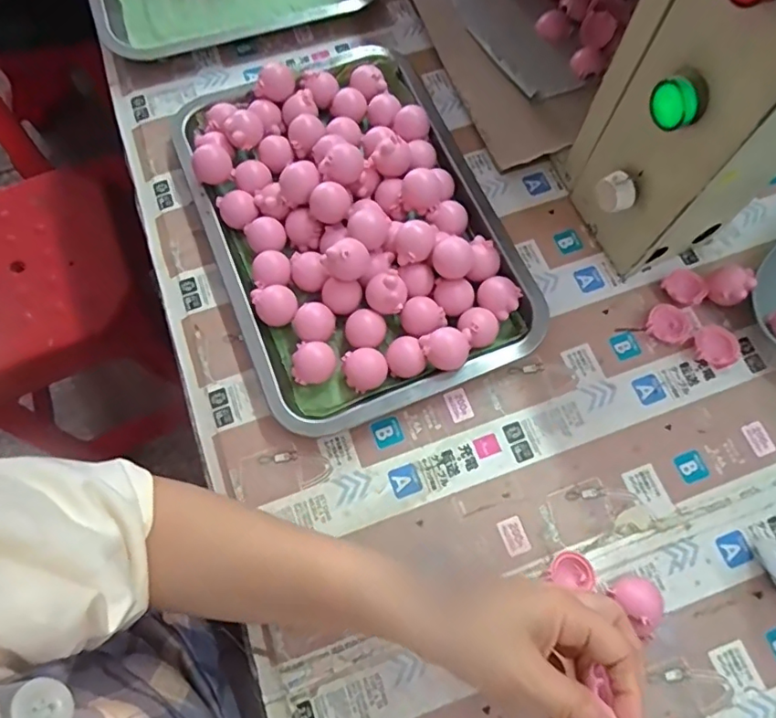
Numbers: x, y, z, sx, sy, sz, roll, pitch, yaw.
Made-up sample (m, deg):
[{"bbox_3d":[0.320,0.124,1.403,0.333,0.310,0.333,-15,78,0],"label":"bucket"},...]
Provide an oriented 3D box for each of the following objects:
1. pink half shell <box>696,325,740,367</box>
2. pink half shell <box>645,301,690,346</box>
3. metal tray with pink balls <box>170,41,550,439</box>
[{"bbox_3d":[0.244,-0.008,0.404,0.031,0.012,0.032,-2,71,1],"label":"pink half shell"},{"bbox_3d":[0.210,-0.026,0.410,0.032,0.014,0.029,16,72,7],"label":"pink half shell"},{"bbox_3d":[-0.034,-0.115,0.416,0.218,0.045,0.314,-23,72,-6],"label":"metal tray with pink balls"}]

